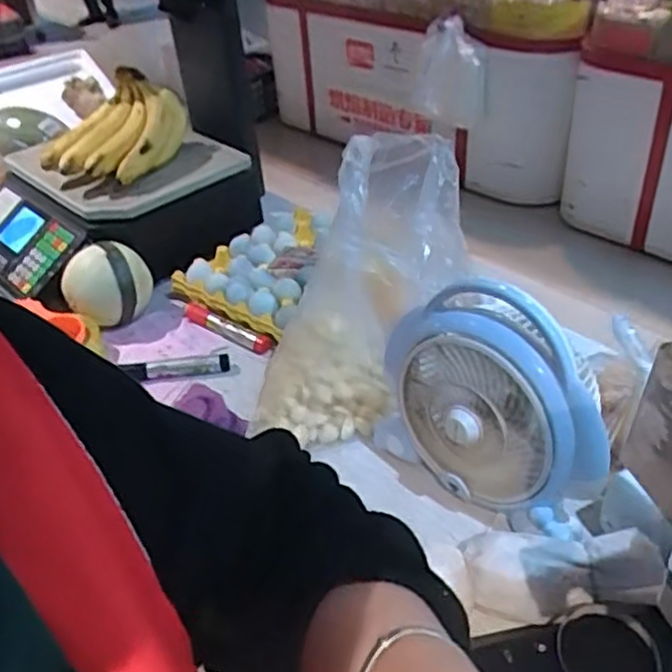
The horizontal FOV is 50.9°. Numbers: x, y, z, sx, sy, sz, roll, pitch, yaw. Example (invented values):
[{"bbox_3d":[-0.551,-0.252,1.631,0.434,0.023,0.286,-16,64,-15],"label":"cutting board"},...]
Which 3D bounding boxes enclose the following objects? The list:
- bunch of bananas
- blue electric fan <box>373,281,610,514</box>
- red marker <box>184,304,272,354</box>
[{"bbox_3d":[-0.356,-0.346,1.158,0.149,0.124,0.244,9,38,16],"label":"bunch of bananas"},{"bbox_3d":[0.150,0.068,0.726,0.094,0.230,0.266,-28,43,-29],"label":"blue electric fan"},{"bbox_3d":[-0.165,-0.013,1.062,0.177,0.025,0.023,24,44,32],"label":"red marker"}]

